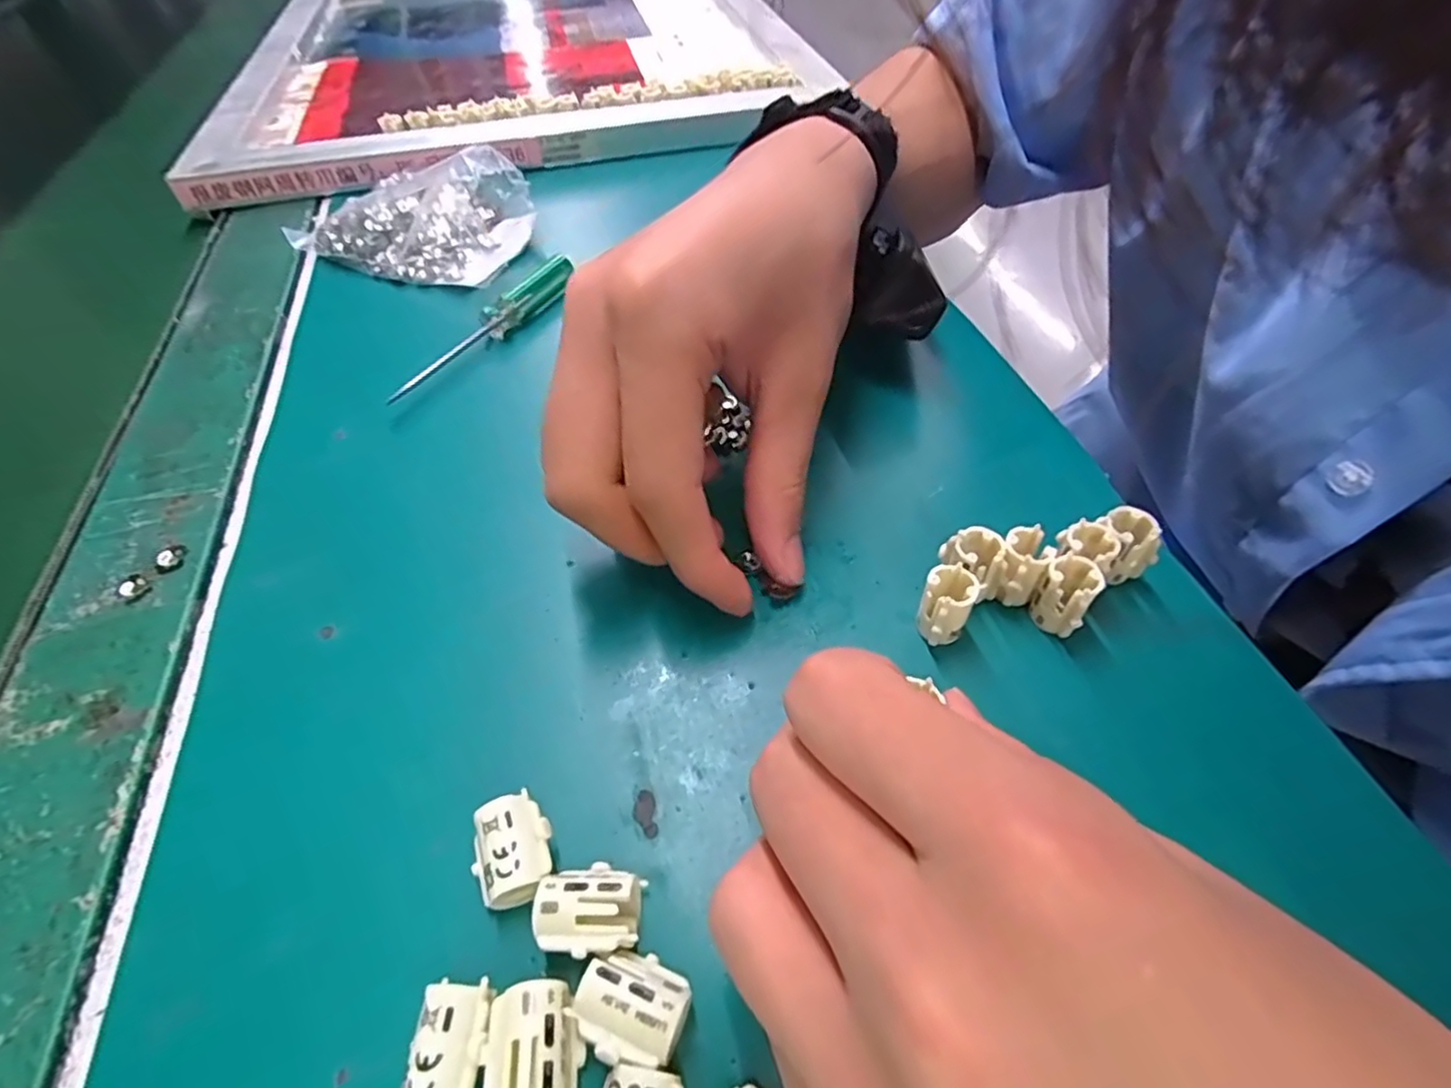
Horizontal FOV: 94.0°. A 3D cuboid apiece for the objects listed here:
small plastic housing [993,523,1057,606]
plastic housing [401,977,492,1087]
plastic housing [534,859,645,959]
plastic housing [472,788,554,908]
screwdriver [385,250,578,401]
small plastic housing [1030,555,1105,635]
[{"bbox_3d":[0.089,0.008,0.206,0.013,0.024,0.017,26,56,21],"label":"small plastic housing"},{"bbox_3d":[-0.055,0.103,0.138,0.014,0.014,0.022,0,51,1],"label":"plastic housing"},{"bbox_3d":[-0.030,0.084,0.153,0.024,0.014,0.017,-9,51,-6],"label":"plastic housing"},{"bbox_3d":[-0.050,0.074,0.162,0.017,0.014,0.024,-22,53,-16],"label":"plastic housing"},{"bbox_3d":[-0.107,-0.099,0.305,0.015,0.014,0.112,27,56,21],"label":"screwdriver"},{"bbox_3d":[0.100,0.016,0.200,0.014,0.024,0.014,-36,58,-25],"label":"small plastic housing"}]

